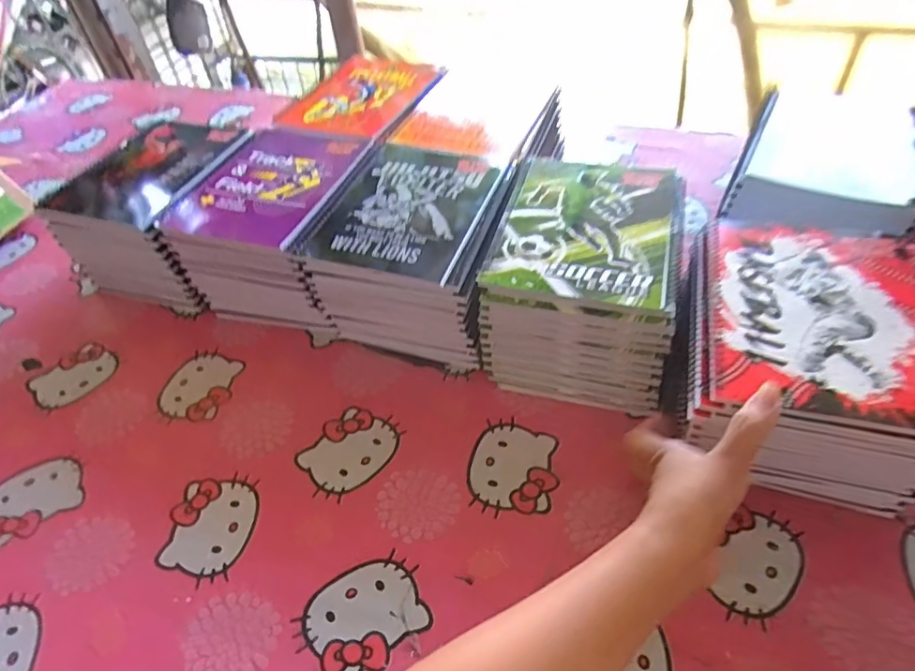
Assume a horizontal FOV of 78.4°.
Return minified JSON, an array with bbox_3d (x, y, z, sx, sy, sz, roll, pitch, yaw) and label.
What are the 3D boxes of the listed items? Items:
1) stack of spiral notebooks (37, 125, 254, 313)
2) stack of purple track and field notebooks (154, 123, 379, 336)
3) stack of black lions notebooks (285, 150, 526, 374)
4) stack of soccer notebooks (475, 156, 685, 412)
[{"bbox_3d":[-0.335,-0.150,0.669,0.172,0.127,0.196,13,49,17],"label":"stack of spiral notebooks"},{"bbox_3d":[-0.187,-0.124,0.632,0.170,0.122,0.204,11,49,16],"label":"stack of purple track and field notebooks"},{"bbox_3d":[-0.033,-0.086,0.585,0.175,0.120,0.194,13,49,17],"label":"stack of black lions notebooks"},{"bbox_3d":[0.121,-0.053,0.538,0.154,0.121,0.201,10,48,14],"label":"stack of soccer notebooks"}]

